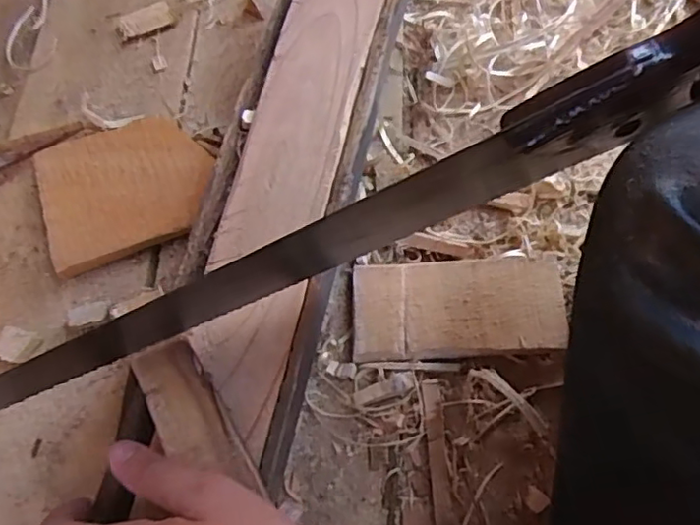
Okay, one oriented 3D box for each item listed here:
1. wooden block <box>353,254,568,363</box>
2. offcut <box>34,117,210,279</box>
[{"bbox_3d":[0.067,0.028,0.378,0.127,0.016,0.059,-3,68,0],"label":"wooden block"},{"bbox_3d":[-0.152,-0.049,0.412,0.112,0.020,0.093,-19,69,-7],"label":"offcut"}]

